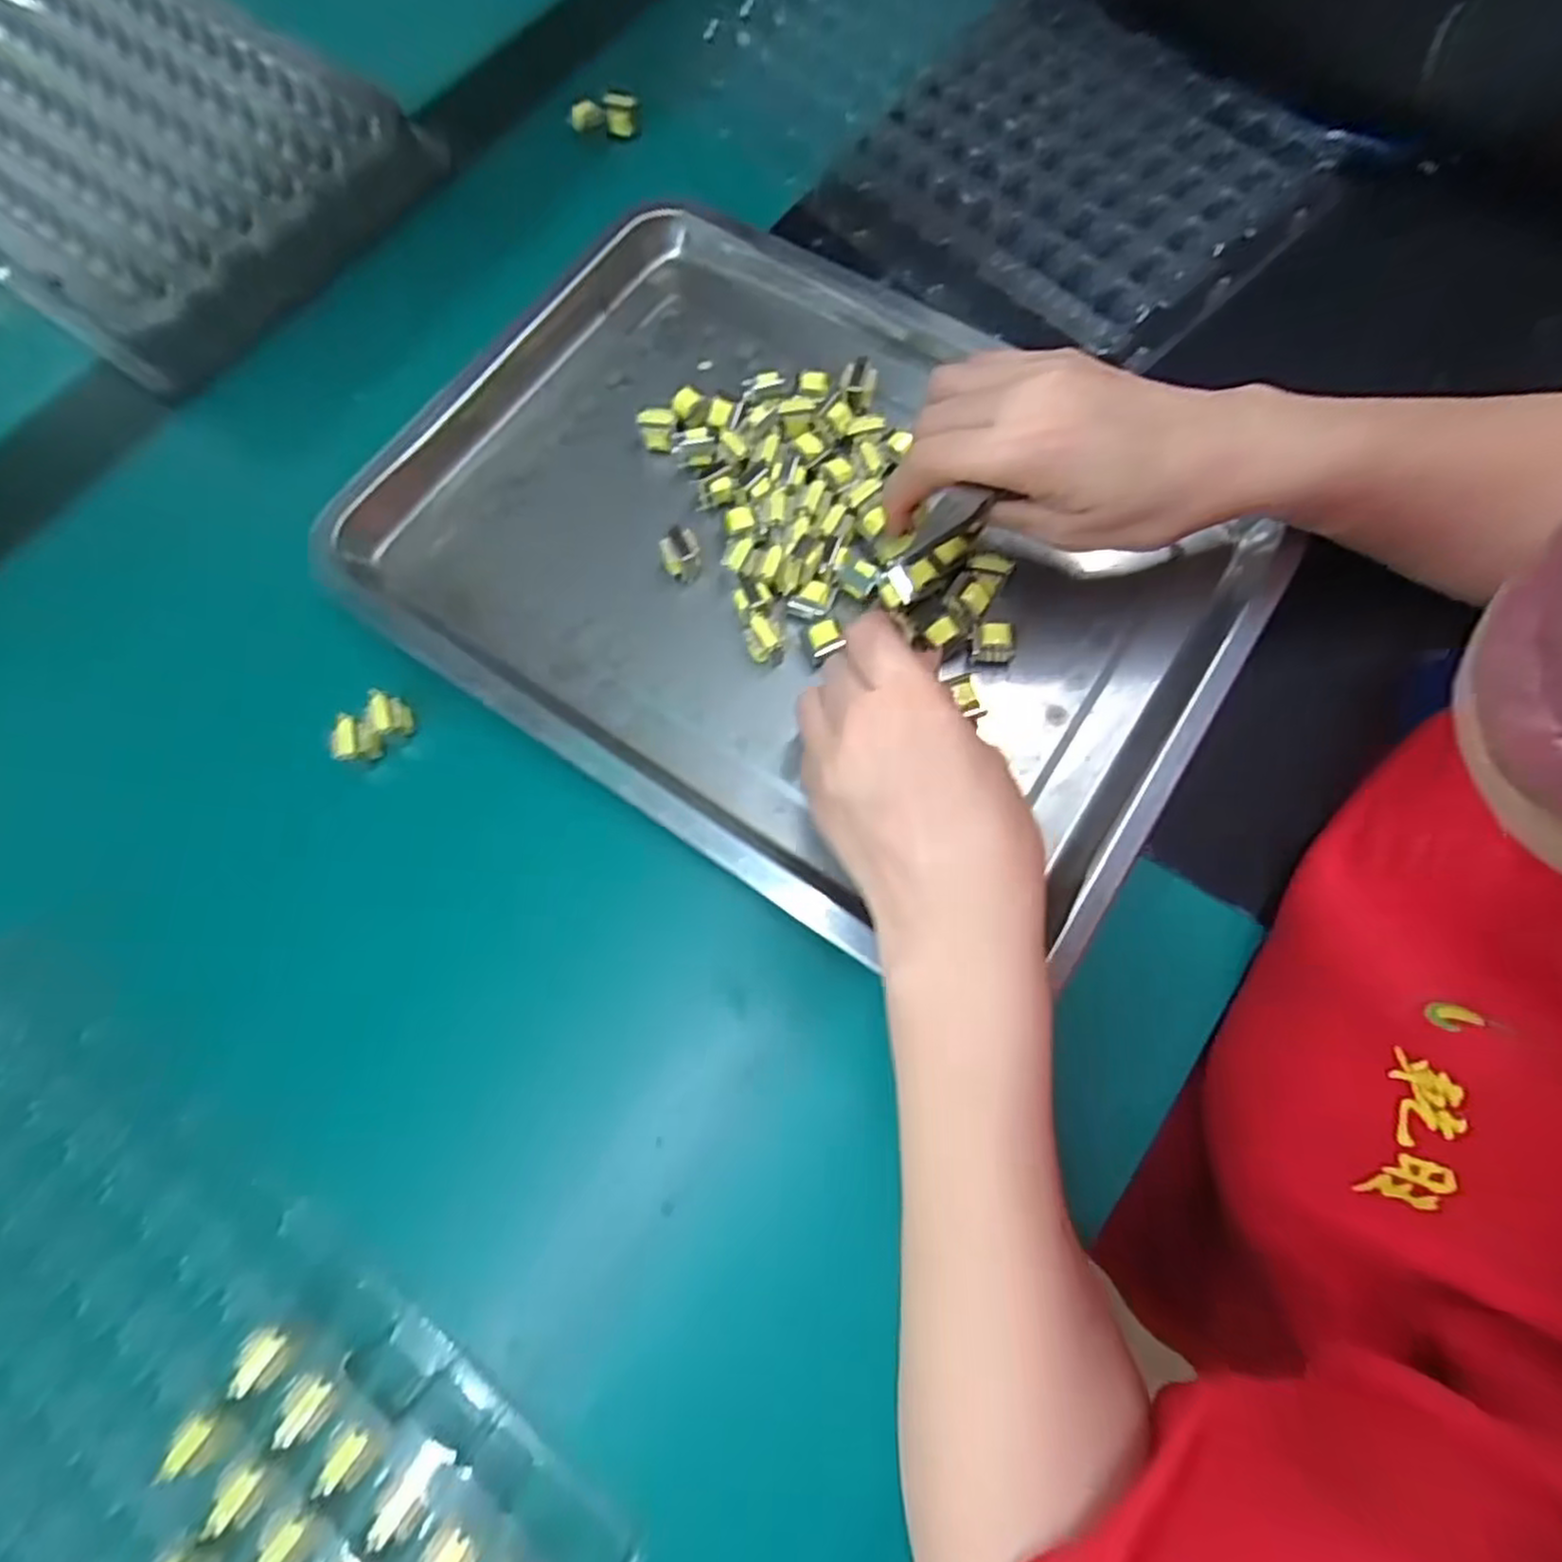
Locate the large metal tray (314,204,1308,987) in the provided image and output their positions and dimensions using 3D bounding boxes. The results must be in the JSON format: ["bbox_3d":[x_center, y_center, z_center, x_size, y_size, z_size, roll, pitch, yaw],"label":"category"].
[{"bbox_3d":[0.005,-0.107,0.345,0.388,0.031,0.278,34,77,10],"label":"large metal tray"}]

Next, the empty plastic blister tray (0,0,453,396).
[{"bbox_3d":[-0.395,-0.390,0.420,0.351,0.028,0.218,37,78,11],"label":"empty plastic blister tray"}]

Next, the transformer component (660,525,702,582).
[{"bbox_3d":[-0.048,-0.107,0.347,0.017,0.026,0.018,-16,74,-3],"label":"transformer component"}]

